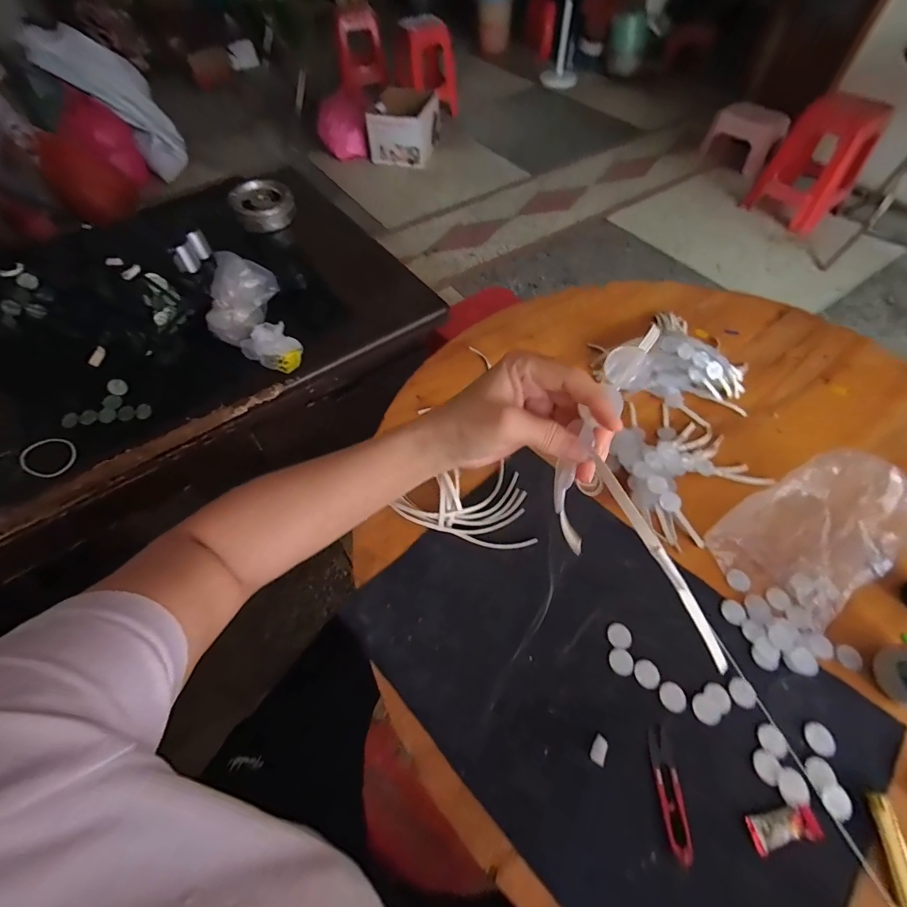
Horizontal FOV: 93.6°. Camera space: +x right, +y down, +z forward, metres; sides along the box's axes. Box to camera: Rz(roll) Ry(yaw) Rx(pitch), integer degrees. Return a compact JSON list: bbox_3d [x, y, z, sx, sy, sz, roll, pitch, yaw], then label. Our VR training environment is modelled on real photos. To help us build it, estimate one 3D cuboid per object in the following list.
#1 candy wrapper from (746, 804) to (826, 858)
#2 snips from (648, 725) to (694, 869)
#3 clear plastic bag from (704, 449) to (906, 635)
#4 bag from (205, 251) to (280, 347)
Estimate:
[{"bbox_3d":[0.305,0.346,0.391,0.064,0.005,0.025,-9,57,-3],"label":"candy wrapper"},{"bbox_3d":[0.208,0.325,0.408,0.022,0.008,0.101,-1,57,3],"label":"snips"},{"bbox_3d":[0.442,0.093,0.515,0.209,0.074,0.142,-30,60,-15],"label":"clear plastic bag"},{"bbox_3d":[-0.356,-0.253,0.700,0.094,0.074,0.143,5,57,4],"label":"bag"}]

